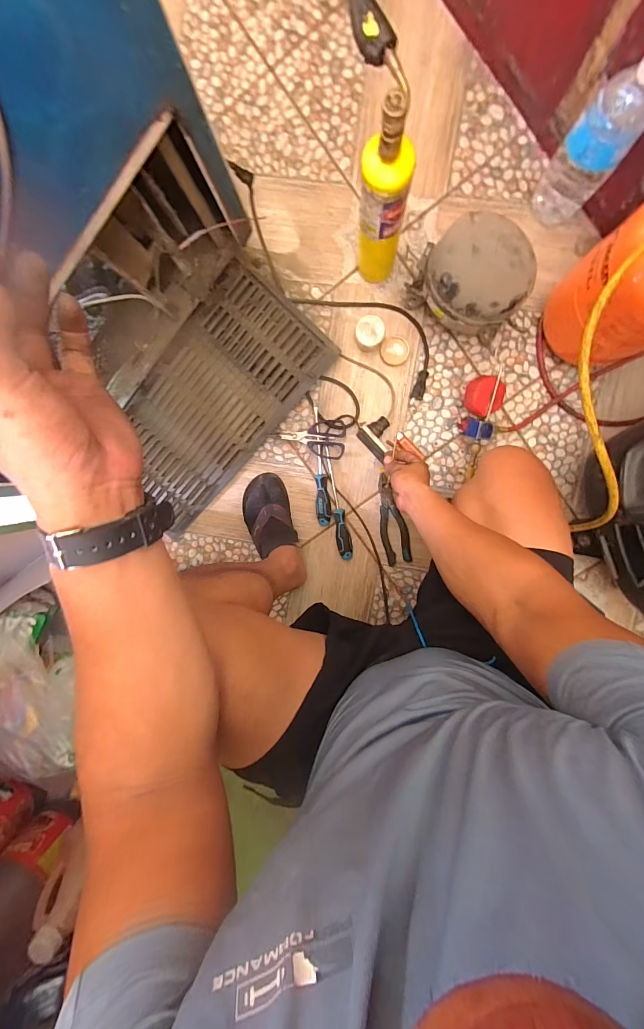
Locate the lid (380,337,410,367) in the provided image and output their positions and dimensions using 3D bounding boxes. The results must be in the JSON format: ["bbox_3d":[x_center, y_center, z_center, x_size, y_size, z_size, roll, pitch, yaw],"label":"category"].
[{"bbox_3d":[0.150,-0.336,0.738,0.058,0.004,0.054,1,97,5],"label":"lid"}]

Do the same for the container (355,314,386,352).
[{"bbox_3d":[0.096,-0.364,0.721,0.054,0.047,0.053,1,97,5],"label":"container"}]

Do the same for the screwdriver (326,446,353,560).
[{"bbox_3d":[0.035,-0.022,0.780,0.033,0.033,0.247,-9,96,6],"label":"screwdriver"}]

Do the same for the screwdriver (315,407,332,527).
[{"bbox_3d":[0.001,-0.099,0.772,0.030,0.030,0.250,-2,97,5],"label":"screwdriver"}]

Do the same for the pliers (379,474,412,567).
[{"bbox_3d":[0.153,0.011,0.783,0.057,0.013,0.197,-11,96,6],"label":"pliers"}]

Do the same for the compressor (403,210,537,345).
[{"bbox_3d":[0.260,-0.408,0.633,0.193,0.182,0.132,33,99,0],"label":"compressor"}]

